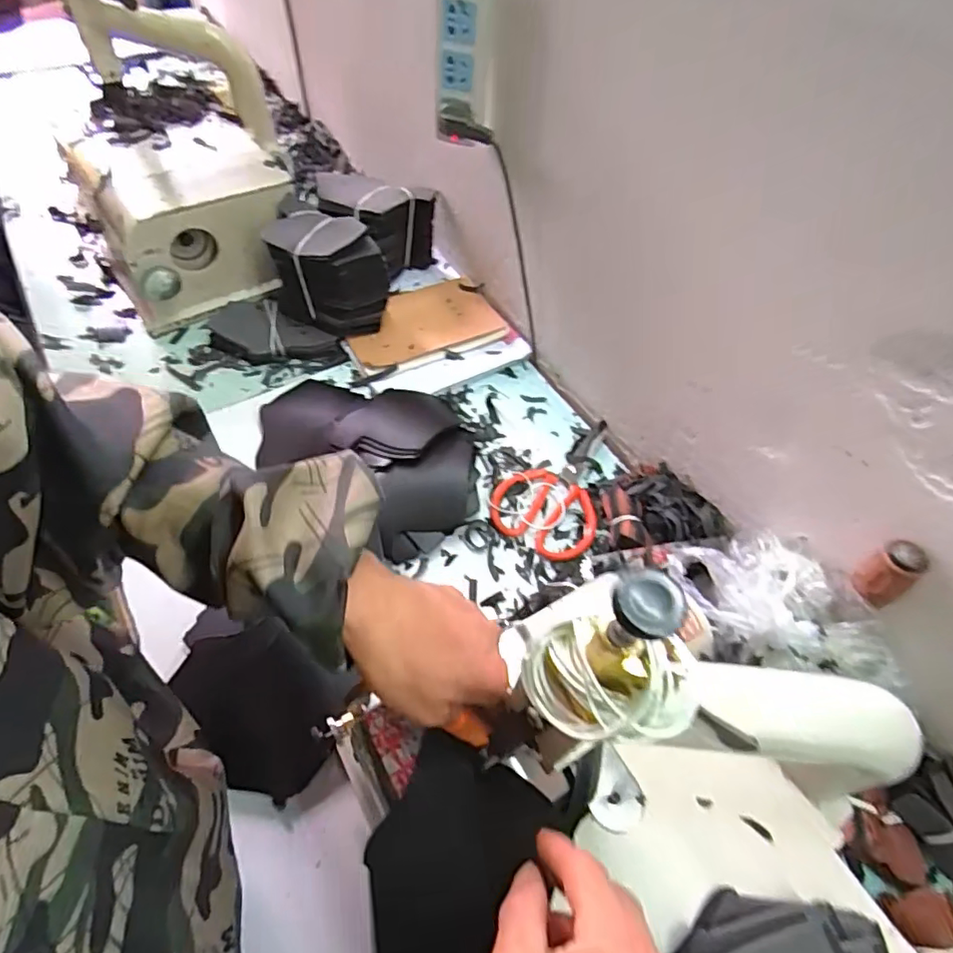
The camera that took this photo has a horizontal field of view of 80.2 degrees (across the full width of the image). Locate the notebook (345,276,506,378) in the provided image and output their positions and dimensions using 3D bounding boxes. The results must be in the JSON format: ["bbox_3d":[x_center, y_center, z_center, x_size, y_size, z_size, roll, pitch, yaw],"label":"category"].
[{"bbox_3d":[-0.078,-0.209,0.772,0.201,0.025,0.144,-22,58,-19],"label":"notebook"}]

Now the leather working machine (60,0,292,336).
[{"bbox_3d":[-0.386,-0.414,0.717,0.260,0.302,0.292,-16,57,-15],"label":"leather working machine"}]

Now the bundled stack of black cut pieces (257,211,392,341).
[{"bbox_3d":[-0.193,-0.268,0.731,0.128,0.120,0.139,-17,57,-15],"label":"bundled stack of black cut pieces"}]

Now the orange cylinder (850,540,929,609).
[{"bbox_3d":[0.311,0.073,0.425,0.030,0.055,0.028,-8,55,-10],"label":"orange cylinder"}]

